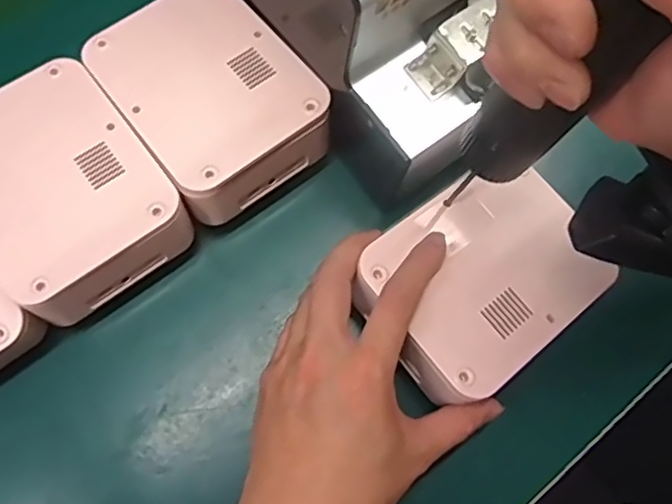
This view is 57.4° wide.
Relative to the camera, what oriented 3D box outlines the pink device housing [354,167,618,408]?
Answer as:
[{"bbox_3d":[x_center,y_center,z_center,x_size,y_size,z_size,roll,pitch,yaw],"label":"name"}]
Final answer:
[{"bbox_3d":[0.080,0.012,0.335,0.130,0.033,0.097,-37,76,-13],"label":"pink device housing"}]

